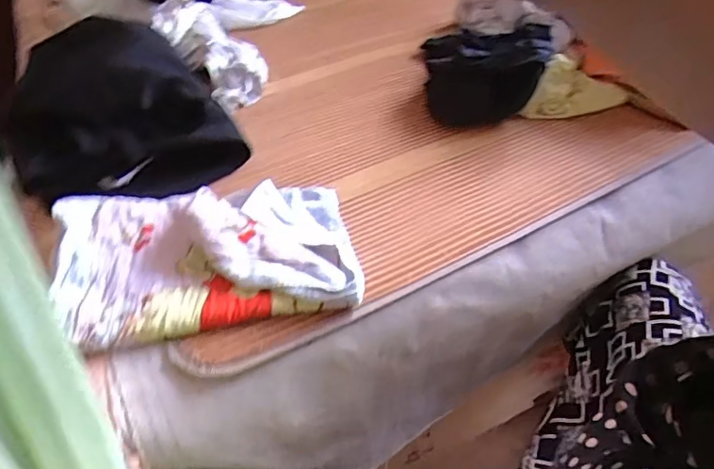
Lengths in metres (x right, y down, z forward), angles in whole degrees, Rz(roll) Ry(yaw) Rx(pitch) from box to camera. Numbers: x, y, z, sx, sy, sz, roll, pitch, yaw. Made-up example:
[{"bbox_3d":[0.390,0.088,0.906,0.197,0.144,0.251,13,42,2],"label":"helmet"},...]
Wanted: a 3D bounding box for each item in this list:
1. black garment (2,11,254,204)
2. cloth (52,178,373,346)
[{"bbox_3d":[-0.321,-0.152,0.695,0.280,0.153,0.229,-25,48,-23],"label":"black garment"},{"bbox_3d":[-0.164,0.014,0.570,0.307,0.049,0.198,-9,44,-8],"label":"cloth"}]

